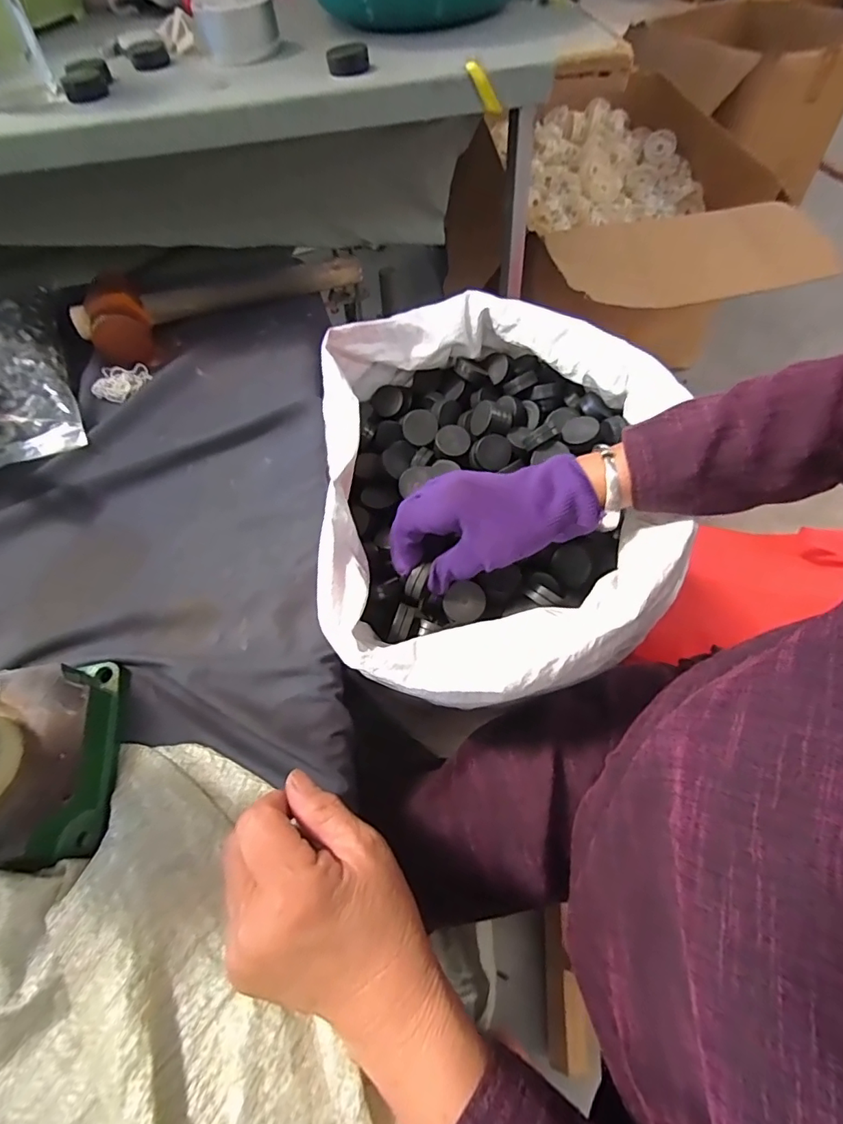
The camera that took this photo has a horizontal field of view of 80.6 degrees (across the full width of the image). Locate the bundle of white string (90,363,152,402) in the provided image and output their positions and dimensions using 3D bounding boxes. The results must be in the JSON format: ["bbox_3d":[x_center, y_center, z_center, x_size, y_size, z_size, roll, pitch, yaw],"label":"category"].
[{"bbox_3d":[-0.301,-0.180,0.492,0.055,0.015,0.038,5,59,7],"label":"bundle of white string"}]

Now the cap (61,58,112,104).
[{"bbox_3d":[-0.276,-0.396,0.408,0.036,0.016,0.044,-17,59,-7],"label":"cap"}]

